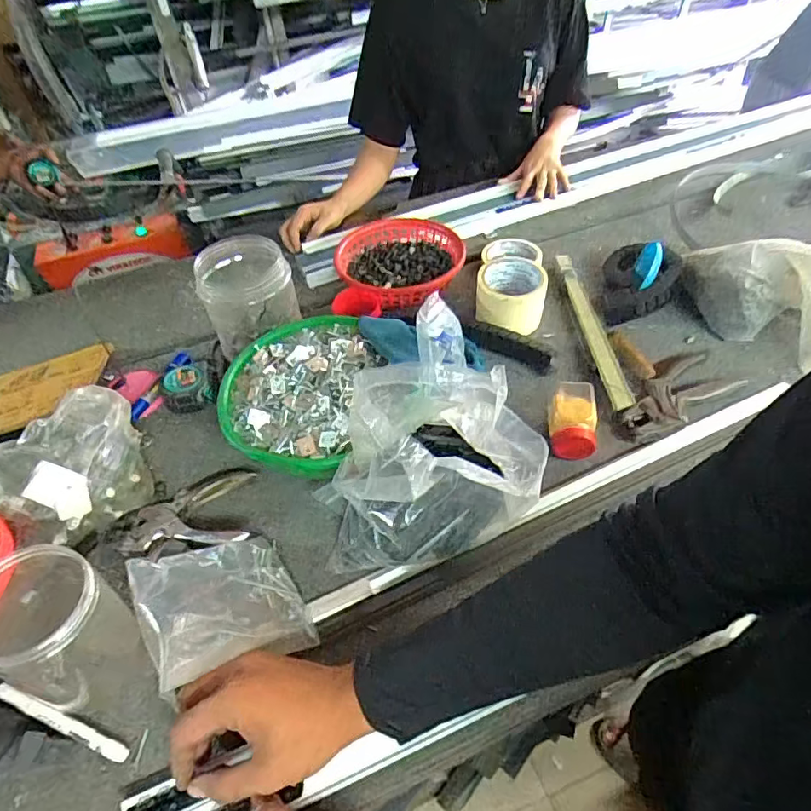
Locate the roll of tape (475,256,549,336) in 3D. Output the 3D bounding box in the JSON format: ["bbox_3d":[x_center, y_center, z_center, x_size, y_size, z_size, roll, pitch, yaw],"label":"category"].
[{"bbox_3d":[0.149,-0.160,0.764,0.091,0.057,0.092,-2,49,2],"label":"roll of tape"}]

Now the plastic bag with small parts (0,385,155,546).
[{"bbox_3d":[-0.362,0.065,0.589,0.129,0.100,0.163,30,57,27],"label":"plastic bag with small parts"}]

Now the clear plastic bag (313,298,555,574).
[{"bbox_3d":[0.013,0.064,0.501,0.200,0.190,0.114,-6,49,-1],"label":"clear plastic bag"}]

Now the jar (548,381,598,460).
[{"bbox_3d":[0.198,0.015,0.631,0.051,0.042,0.089,6,50,9],"label":"jar"}]

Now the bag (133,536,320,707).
[{"bbox_3d":[-0.171,0.182,0.499,0.137,0.031,0.135,1,38,-43],"label":"bag"}]

